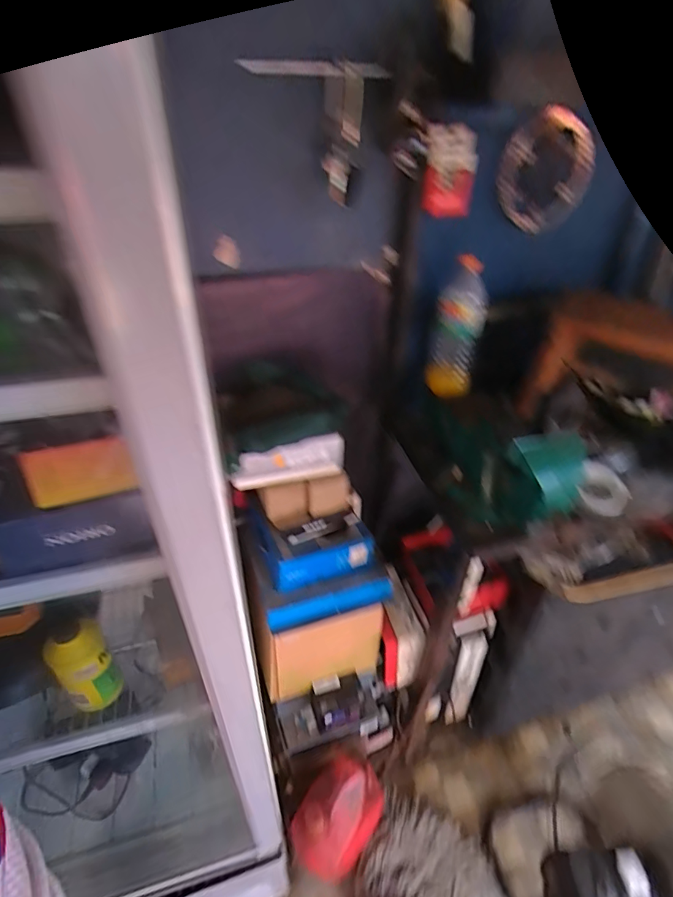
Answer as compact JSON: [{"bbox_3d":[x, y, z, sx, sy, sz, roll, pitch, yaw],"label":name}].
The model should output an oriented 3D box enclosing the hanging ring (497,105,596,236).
[{"bbox_3d":[0.369,-0.482,0.817,0.190,0.183,0.040,-18,41,-24],"label":"hanging ring"}]

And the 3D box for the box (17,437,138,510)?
[{"bbox_3d":[-0.244,0.023,0.443,0.091,0.063,0.012,-13,39,-18],"label":"box"}]

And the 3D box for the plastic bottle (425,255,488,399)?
[{"bbox_3d":[0.231,-0.226,0.886,0.082,0.244,0.087,6,37,7],"label":"plastic bottle"}]

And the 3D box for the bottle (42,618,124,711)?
[{"bbox_3d":[-0.358,0.311,0.663,0.072,0.145,0.058,-28,46,-33],"label":"bottle"}]

